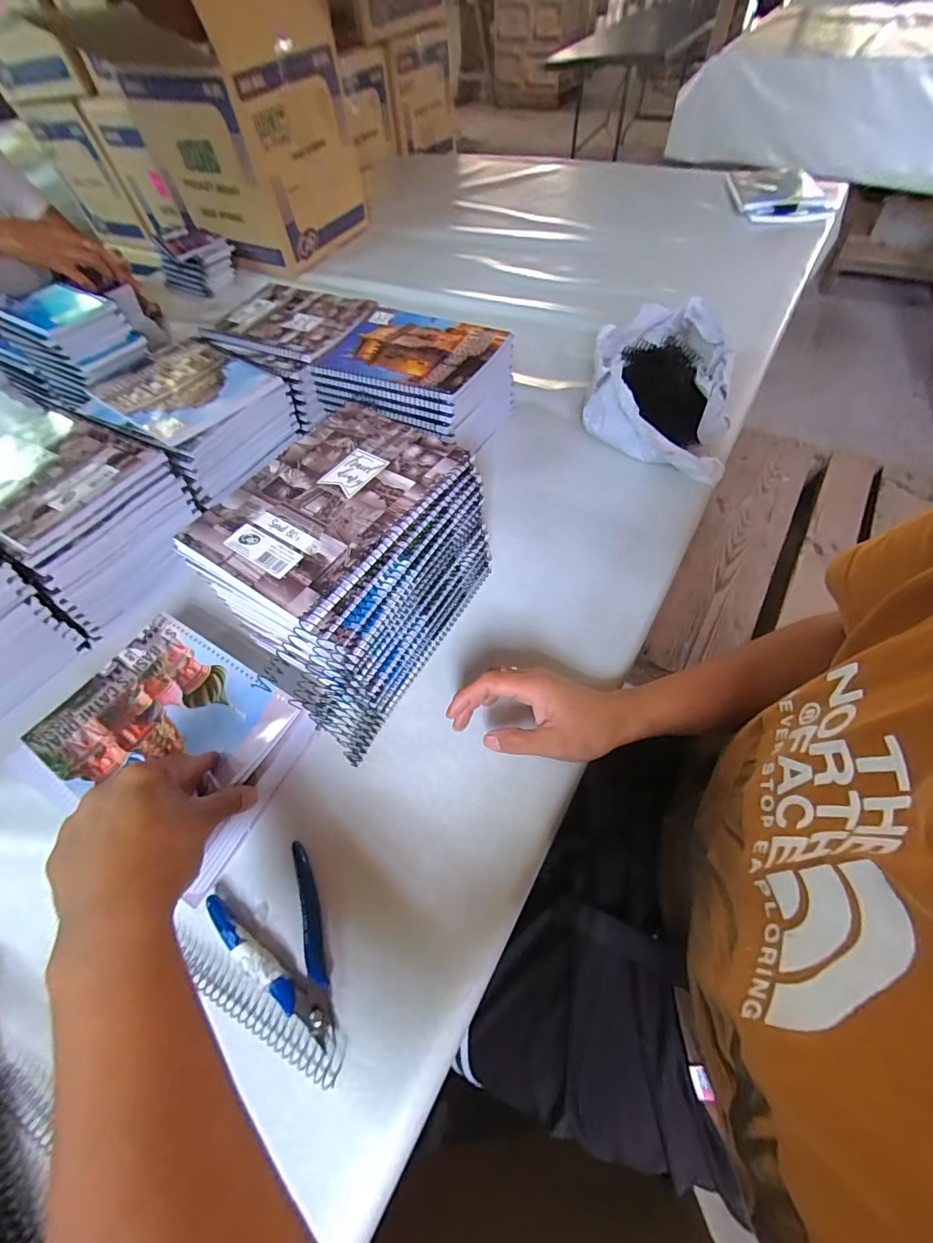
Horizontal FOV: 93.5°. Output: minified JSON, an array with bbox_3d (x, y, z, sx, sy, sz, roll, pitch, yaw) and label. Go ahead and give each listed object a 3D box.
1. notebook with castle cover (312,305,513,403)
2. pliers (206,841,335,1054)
[{"bbox_3d":[-0.067,-0.324,0.522,0.201,0.013,0.146,23,62,18],"label":"notebook with castle cover"},{"bbox_3d":[-0.122,0.222,0.296,0.068,0.012,0.117,-33,61,-16],"label":"pliers"}]

